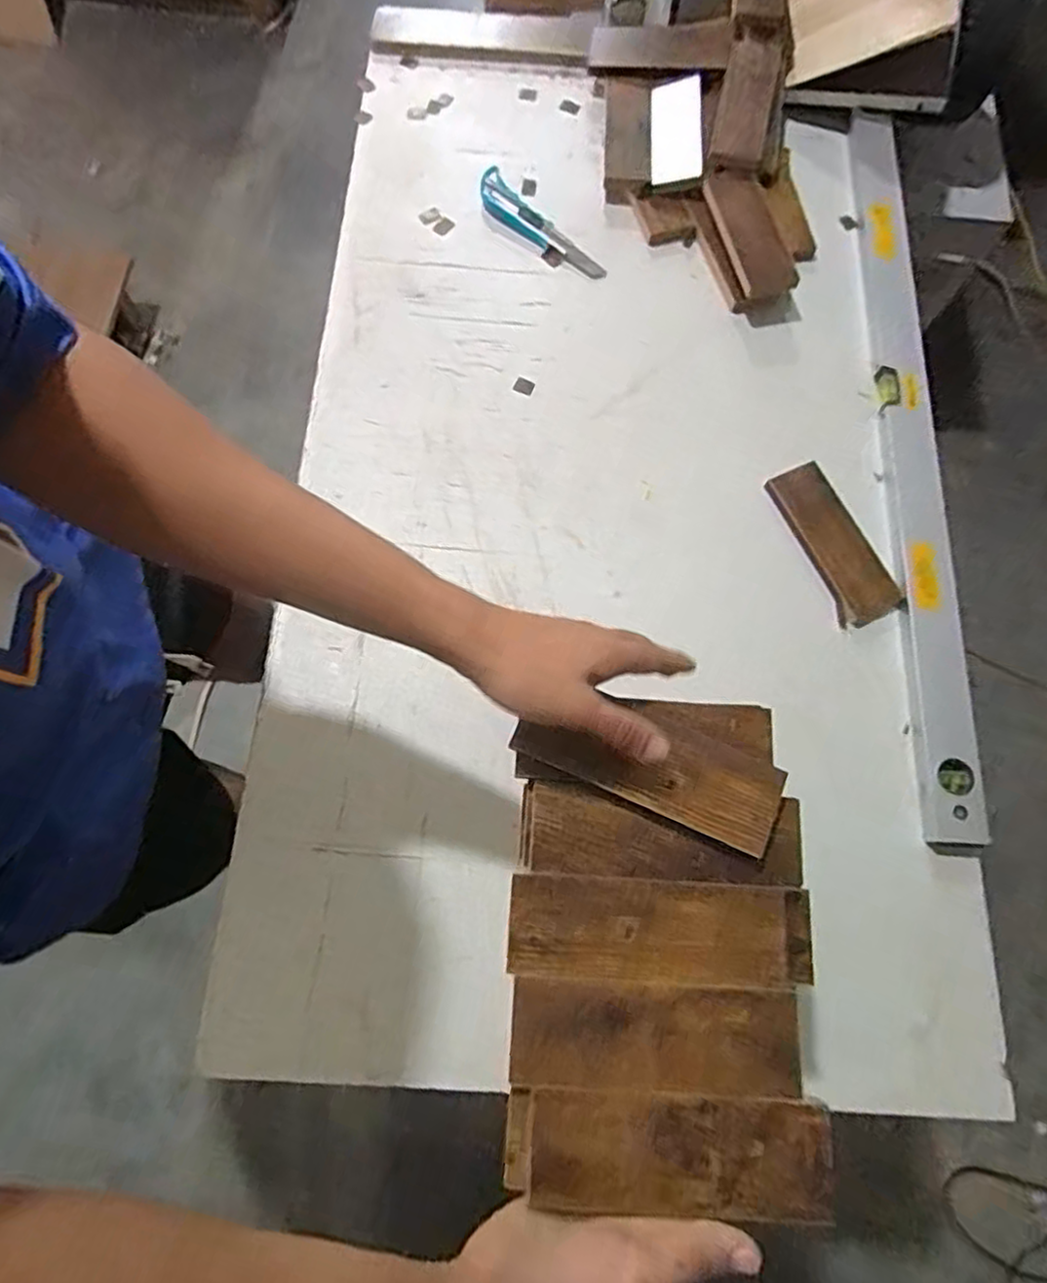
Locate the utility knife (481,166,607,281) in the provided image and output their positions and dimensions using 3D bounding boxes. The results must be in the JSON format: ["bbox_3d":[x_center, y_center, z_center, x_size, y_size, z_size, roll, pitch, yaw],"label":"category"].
[{"bbox_3d":[0.019,-0.508,0.833,0.192,0.023,0.044,41,76,10],"label":"utility knife"}]

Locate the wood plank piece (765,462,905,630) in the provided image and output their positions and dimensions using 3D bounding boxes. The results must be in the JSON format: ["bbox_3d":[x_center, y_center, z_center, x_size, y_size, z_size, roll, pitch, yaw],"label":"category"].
[{"bbox_3d":[0.330,-0.106,0.722,0.065,0.011,0.182,-23,75,-8],"label":"wood plank piece"}]

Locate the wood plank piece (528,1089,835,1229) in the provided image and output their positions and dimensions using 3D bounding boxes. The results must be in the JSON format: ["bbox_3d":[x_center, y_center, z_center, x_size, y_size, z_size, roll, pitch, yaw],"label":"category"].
[{"bbox_3d":[0.090,0.299,0.393,0.169,0.015,0.060,3,74,2],"label":"wood plank piece"}]

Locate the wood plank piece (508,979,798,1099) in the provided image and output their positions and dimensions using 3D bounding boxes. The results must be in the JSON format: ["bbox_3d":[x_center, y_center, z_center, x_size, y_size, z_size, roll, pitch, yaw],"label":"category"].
[{"bbox_3d":[0.081,0.242,0.411,0.172,0.010,0.057,4,74,0],"label":"wood plank piece"}]

